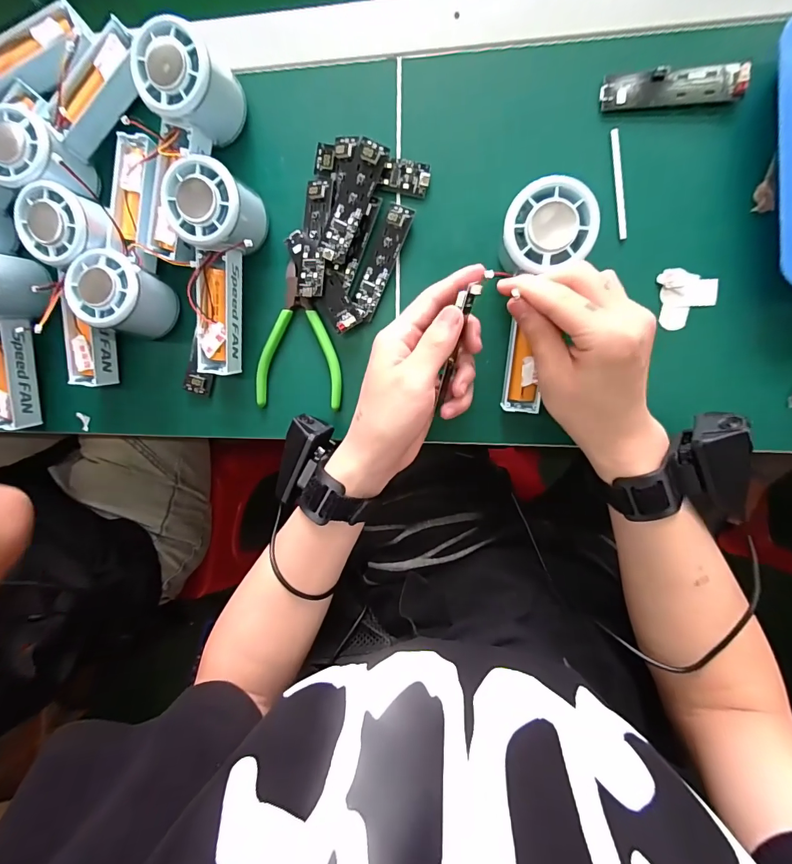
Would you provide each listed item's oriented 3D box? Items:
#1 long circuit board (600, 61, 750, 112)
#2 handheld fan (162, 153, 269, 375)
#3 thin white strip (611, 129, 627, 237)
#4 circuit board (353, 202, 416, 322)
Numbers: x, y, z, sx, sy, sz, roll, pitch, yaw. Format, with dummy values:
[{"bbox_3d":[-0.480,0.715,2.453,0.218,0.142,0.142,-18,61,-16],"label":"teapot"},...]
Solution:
[{"bbox_3d":[0.194,-0.242,0.283,0.090,0.011,0.025,4,96,7],"label":"long circuit board"},{"bbox_3d":[-0.138,-0.125,0.326,0.057,0.055,0.150,10,111,7],"label":"handheld fan"},{"bbox_3d":[0.165,-0.183,0.299,0.005,0.004,0.076,-8,94,8],"label":"thin white strip"},{"bbox_3d":[-0.012,-0.138,0.325,0.022,0.008,0.089,25,98,5],"label":"circuit board"}]

